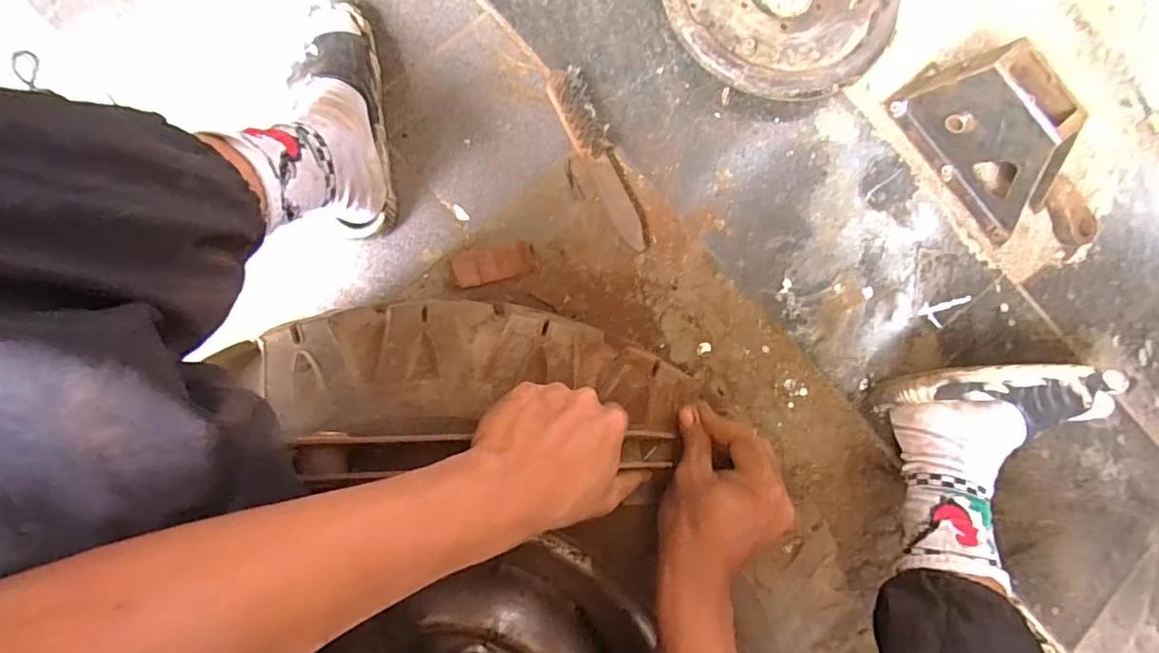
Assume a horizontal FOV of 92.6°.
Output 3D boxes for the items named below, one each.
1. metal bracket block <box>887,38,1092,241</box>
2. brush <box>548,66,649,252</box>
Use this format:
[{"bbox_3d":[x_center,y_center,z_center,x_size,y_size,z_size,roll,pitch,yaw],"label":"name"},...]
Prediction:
[{"bbox_3d":[0.516,-0.230,0.676,0.078,0.133,0.236,-40,91,-10],"label":"metal bracket block"},{"bbox_3d":[0.031,-0.199,0.660,0.045,0.045,0.222,-28,89,-10],"label":"brush"}]

